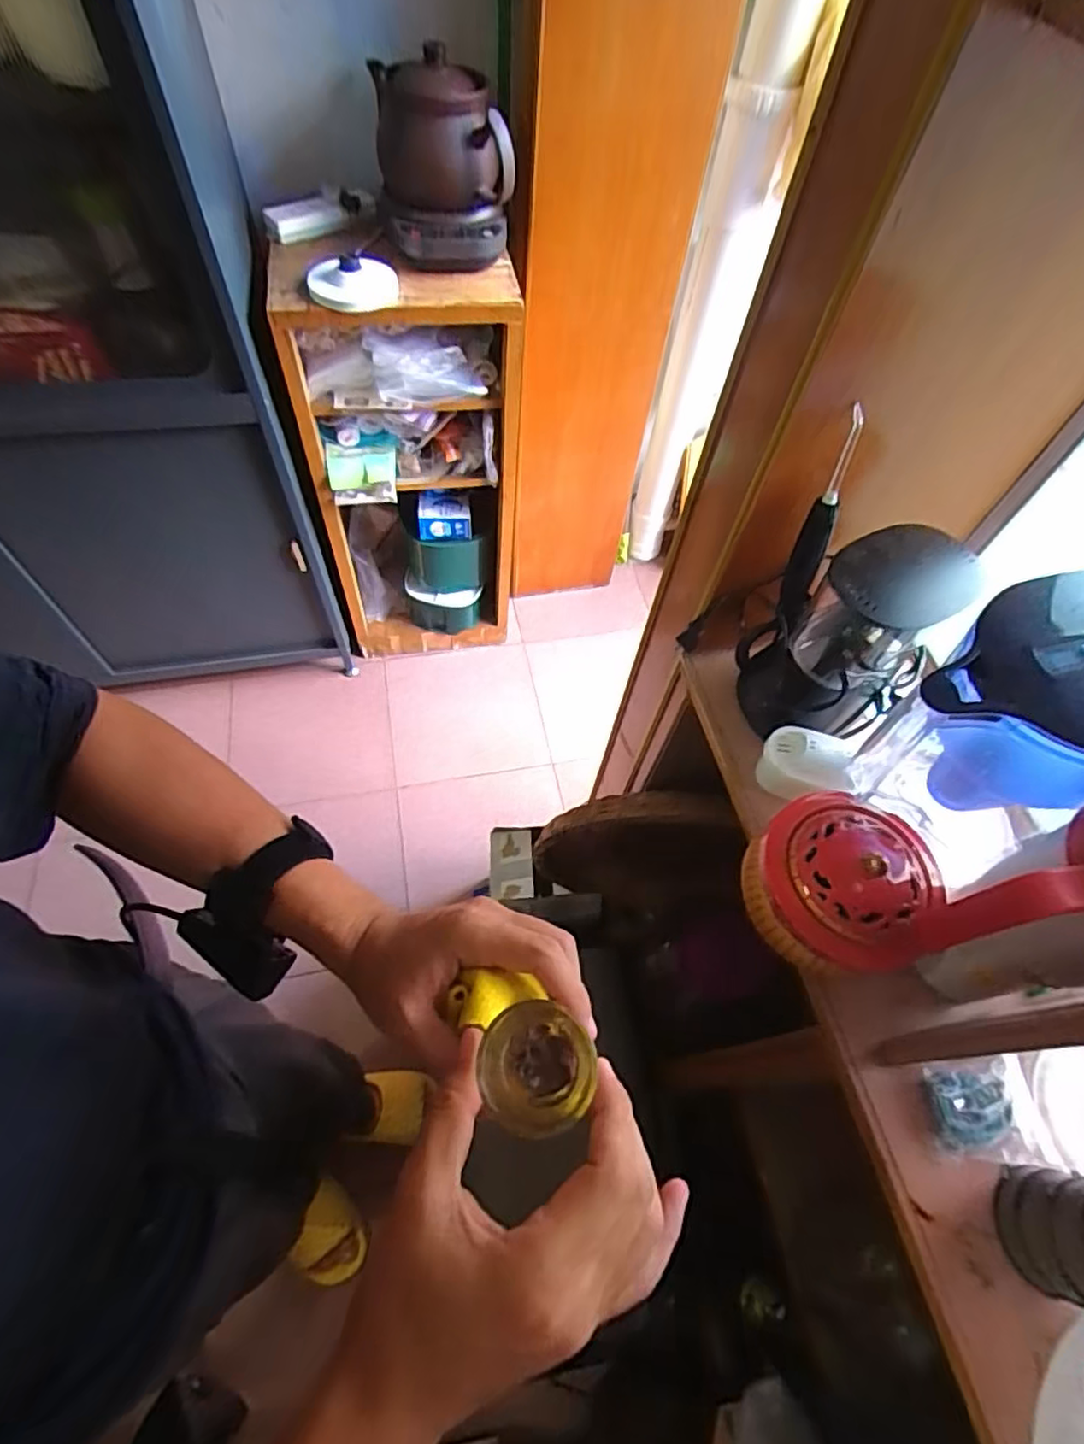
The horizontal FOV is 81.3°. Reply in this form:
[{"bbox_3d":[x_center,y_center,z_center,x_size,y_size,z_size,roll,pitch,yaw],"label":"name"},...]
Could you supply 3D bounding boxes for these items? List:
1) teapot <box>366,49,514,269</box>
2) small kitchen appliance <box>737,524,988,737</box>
[{"bbox_3d":[-0.158,-0.893,1.011,0.208,0.233,0.171,-4,59,-6],"label":"teapot"},{"bbox_3d":[0.271,-0.075,0.563,0.111,0.181,0.105,2,59,-3],"label":"small kitchen appliance"}]

